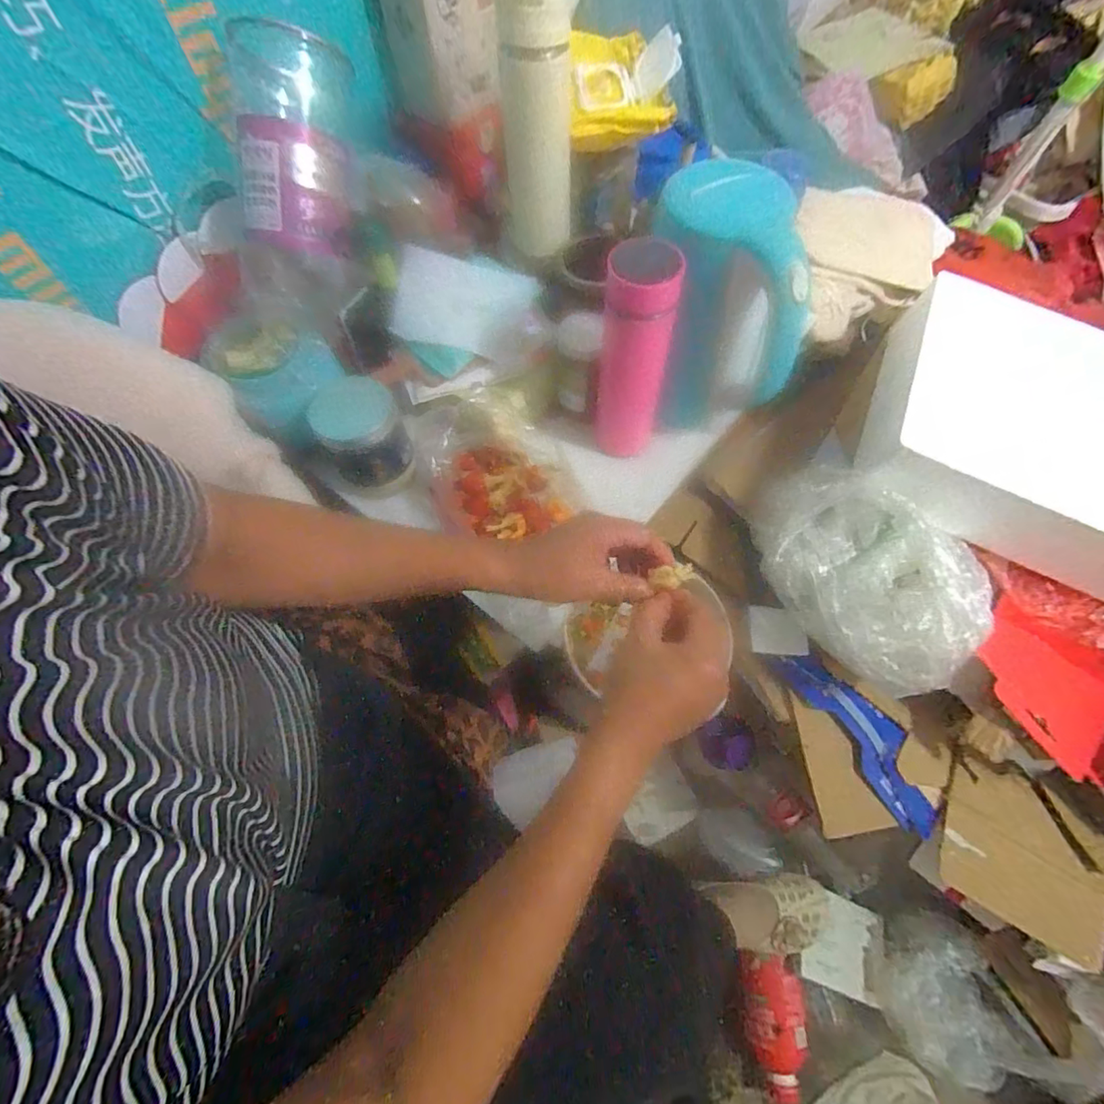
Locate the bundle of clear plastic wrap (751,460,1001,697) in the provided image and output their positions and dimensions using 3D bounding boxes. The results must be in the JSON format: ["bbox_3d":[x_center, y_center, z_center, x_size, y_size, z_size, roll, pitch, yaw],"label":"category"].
[{"bbox_3d":[0.379,0.018,0.653,0.175,0.124,0.285,-38,70,-17],"label":"bundle of clear plastic wrap"}]

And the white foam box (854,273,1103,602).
[{"bbox_3d":[0.676,-0.145,0.670,0.508,0.120,0.359,22,66,11],"label":"white foam box"}]

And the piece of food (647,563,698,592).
[{"bbox_3d":[0.089,0.017,0.387,0.036,0.011,0.015,-14,64,-13],"label":"piece of food"}]

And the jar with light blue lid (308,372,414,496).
[{"bbox_3d":[-0.204,-0.122,0.578,0.089,0.073,0.102,-22,66,-11],"label":"jar with light blue lid"}]

